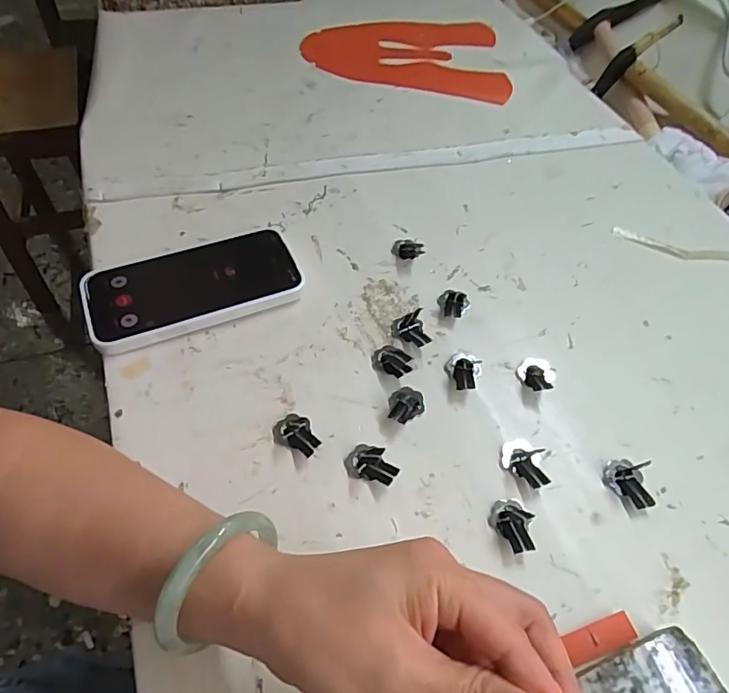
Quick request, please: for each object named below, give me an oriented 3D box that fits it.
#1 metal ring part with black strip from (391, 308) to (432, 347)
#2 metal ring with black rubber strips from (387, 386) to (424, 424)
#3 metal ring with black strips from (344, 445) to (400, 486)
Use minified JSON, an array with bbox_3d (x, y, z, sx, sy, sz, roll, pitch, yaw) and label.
[{"bbox_3d":[0.037,-0.014,0.412,0.029,0.019,0.028,3,53,-2],"label":"metal ring part with black strip"},{"bbox_3d":[0.030,0.041,0.374,0.024,0.014,0.031,6,53,1],"label":"metal ring with black rubber strips"},{"bbox_3d":[0.005,0.075,0.344,0.036,0.017,0.023,17,54,9],"label":"metal ring with black strips"}]

